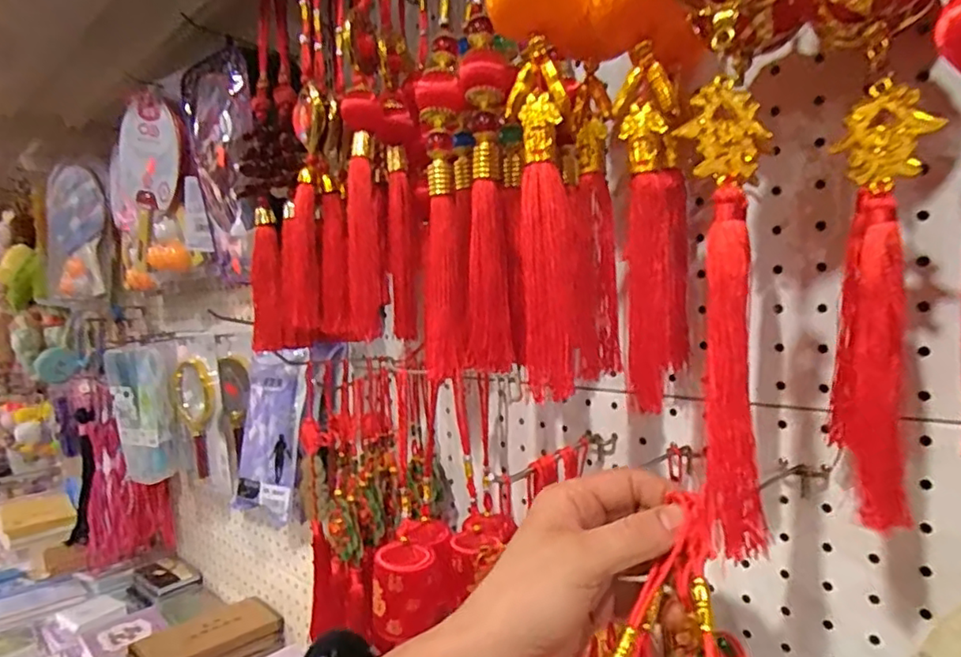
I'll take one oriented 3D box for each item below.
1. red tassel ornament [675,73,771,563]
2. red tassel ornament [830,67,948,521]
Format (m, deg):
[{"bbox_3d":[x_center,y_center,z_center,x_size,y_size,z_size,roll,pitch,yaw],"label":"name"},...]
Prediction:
[{"bbox_3d":[0.105,-0.003,0.250,0.028,0.194,0.017,-1,3,12],"label":"red tassel ornament"},{"bbox_3d":[0.176,-0.008,0.263,0.024,0.186,0.028,-2,3,-4],"label":"red tassel ornament"}]

